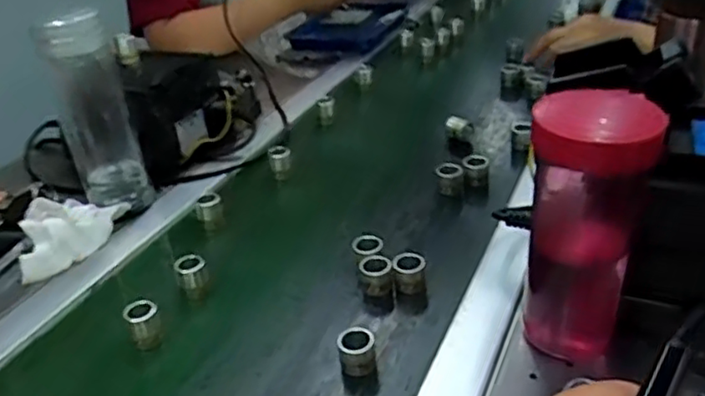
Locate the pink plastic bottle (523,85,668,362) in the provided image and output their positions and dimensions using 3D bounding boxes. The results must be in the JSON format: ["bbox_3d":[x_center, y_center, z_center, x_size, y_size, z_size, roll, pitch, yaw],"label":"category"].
[{"bbox_3d":[0.153,0.023,0.426,0.065,0.179,0.086,5,32,17],"label":"pink plastic bottle"}]

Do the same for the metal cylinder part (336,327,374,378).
[{"bbox_3d":[0.003,0.107,0.451,0.024,0.028,0.023,-6,30,0],"label":"metal cylinder part"}]

